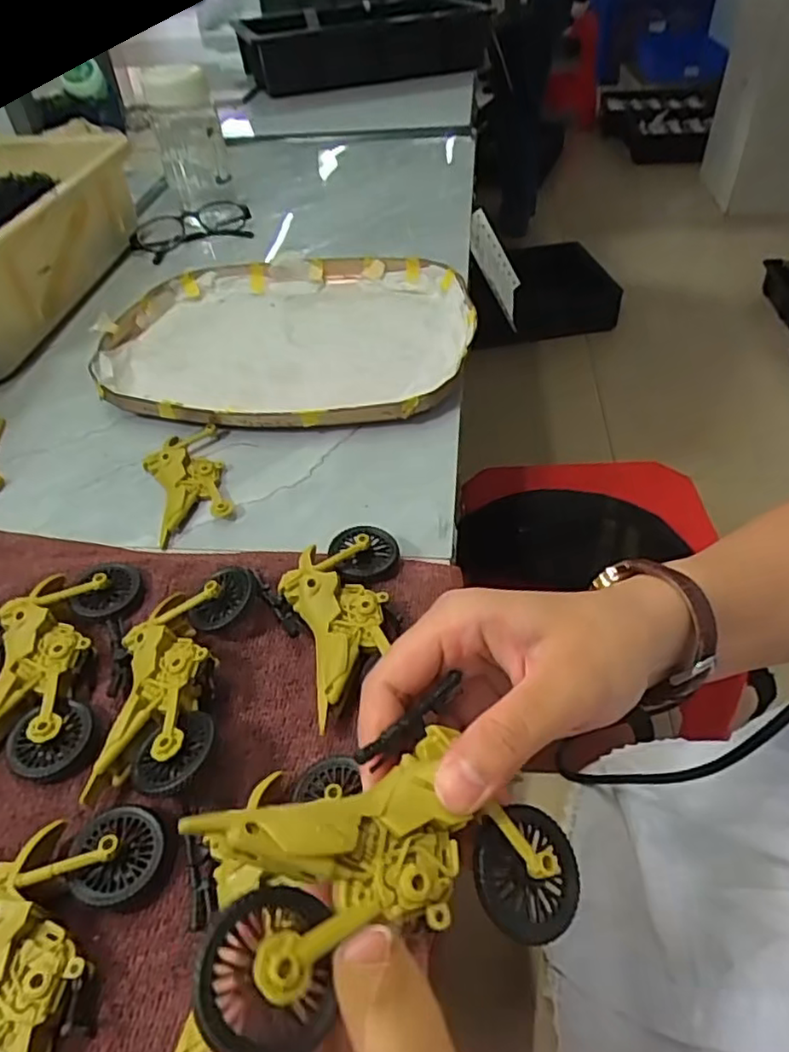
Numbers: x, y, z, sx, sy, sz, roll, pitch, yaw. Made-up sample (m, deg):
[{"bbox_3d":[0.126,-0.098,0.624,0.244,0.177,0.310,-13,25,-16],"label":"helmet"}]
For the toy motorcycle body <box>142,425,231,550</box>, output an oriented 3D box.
[{"bbox_3d":[-0.138,-0.032,0.424,0.049,0.014,0.099,-15,47,-10],"label":"toy motorcycle body"}]

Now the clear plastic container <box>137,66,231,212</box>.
[{"bbox_3d":[-0.214,-0.403,0.688,0.071,0.142,0.059,-15,47,-10],"label":"clear plastic container"}]

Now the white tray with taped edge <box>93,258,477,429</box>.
[{"bbox_3d":[-0.089,-0.158,0.539,0.295,0.027,0.239,0,46,4],"label":"white tray with taped edge"}]

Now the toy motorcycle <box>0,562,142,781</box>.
[{"bbox_3d":[-0.175,0.063,0.316,0.071,0.024,0.116,-3,46,2],"label":"toy motorcycle"}]

